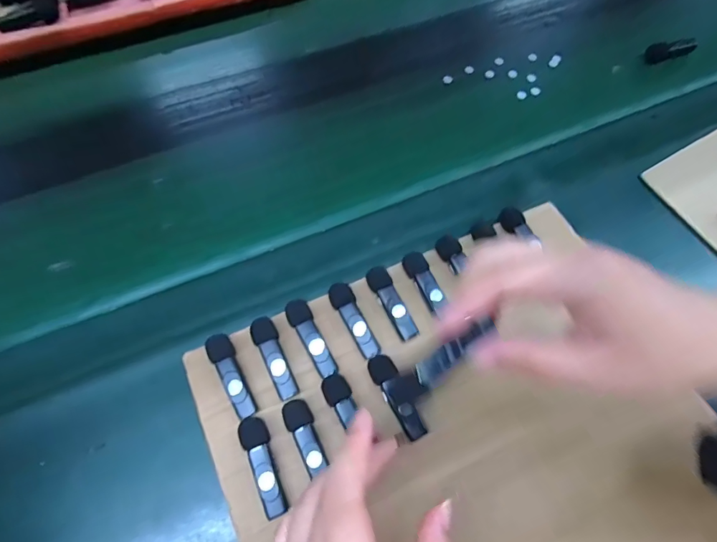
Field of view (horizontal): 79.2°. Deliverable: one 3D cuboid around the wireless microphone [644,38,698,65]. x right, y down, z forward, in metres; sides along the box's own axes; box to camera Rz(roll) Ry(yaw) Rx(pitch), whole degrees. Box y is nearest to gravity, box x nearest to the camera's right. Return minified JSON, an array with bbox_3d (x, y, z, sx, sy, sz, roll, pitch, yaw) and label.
[{"bbox_3d":[0.370,-0.262,0.510,0.063,0.020,0.024,-21,64,-11],"label":"wireless microphone"}]

